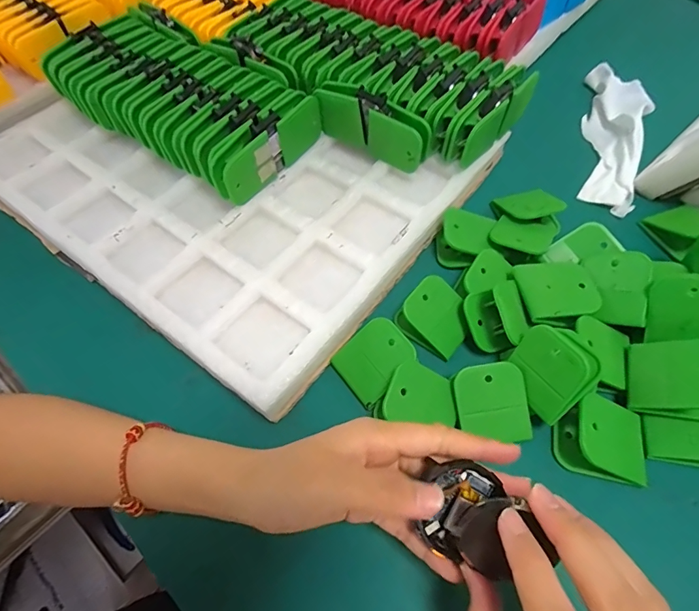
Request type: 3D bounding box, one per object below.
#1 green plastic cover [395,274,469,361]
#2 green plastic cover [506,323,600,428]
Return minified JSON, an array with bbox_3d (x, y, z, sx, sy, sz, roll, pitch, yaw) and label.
[{"bbox_3d":[0.068,0.011,0.329,0.044,0.032,0.051,-39,64,-18],"label":"green plastic cover"},{"bbox_3d":[0.136,0.042,0.281,0.025,0.051,0.049,-2,42,-37],"label":"green plastic cover"}]

